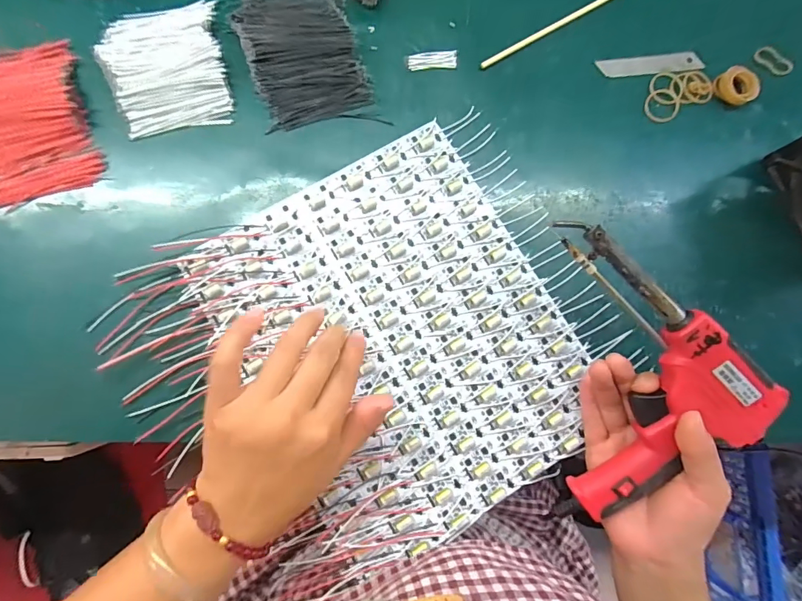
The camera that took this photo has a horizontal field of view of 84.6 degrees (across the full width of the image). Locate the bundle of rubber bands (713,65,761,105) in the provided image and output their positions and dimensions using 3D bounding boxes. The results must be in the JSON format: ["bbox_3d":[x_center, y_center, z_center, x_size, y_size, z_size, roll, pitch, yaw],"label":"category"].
[{"bbox_3d":[0.308,-0.196,0.405,0.035,0.019,0.035,1,82,-5],"label":"bundle of rubber bands"}]

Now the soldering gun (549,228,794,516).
[{"bbox_3d":[0.179,0.043,0.309,0.127,0.040,0.197,-6,94,11],"label":"soldering gun"}]

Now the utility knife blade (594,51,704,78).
[{"bbox_3d":[0.229,-0.218,0.407,0.096,0.004,0.021,-6,79,-3],"label":"utility knife blade"}]

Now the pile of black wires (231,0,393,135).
[{"bbox_3d":[-0.083,-0.212,0.374,0.093,0.016,0.128,-16,84,-7],"label":"pile of black wires"}]

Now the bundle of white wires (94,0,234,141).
[{"bbox_3d":[-0.192,-0.194,0.362,0.090,0.019,0.106,-14,84,-7],"label":"bundle of white wires"}]

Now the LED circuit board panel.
[{"bbox_3d":[0.004,0.027,0.349,0.245,0.014,0.284,-30,86,-8],"label":"LED circuit board panel"}]

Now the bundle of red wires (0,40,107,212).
[{"bbox_3d":[-0.295,-0.141,0.343,0.087,0.024,0.121,-16,85,-9],"label":"bundle of red wires"}]

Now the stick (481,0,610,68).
[{"bbox_3d":[0.153,-0.257,0.402,0.189,0.008,0.006,-31,86,-9],"label":"stick"}]

